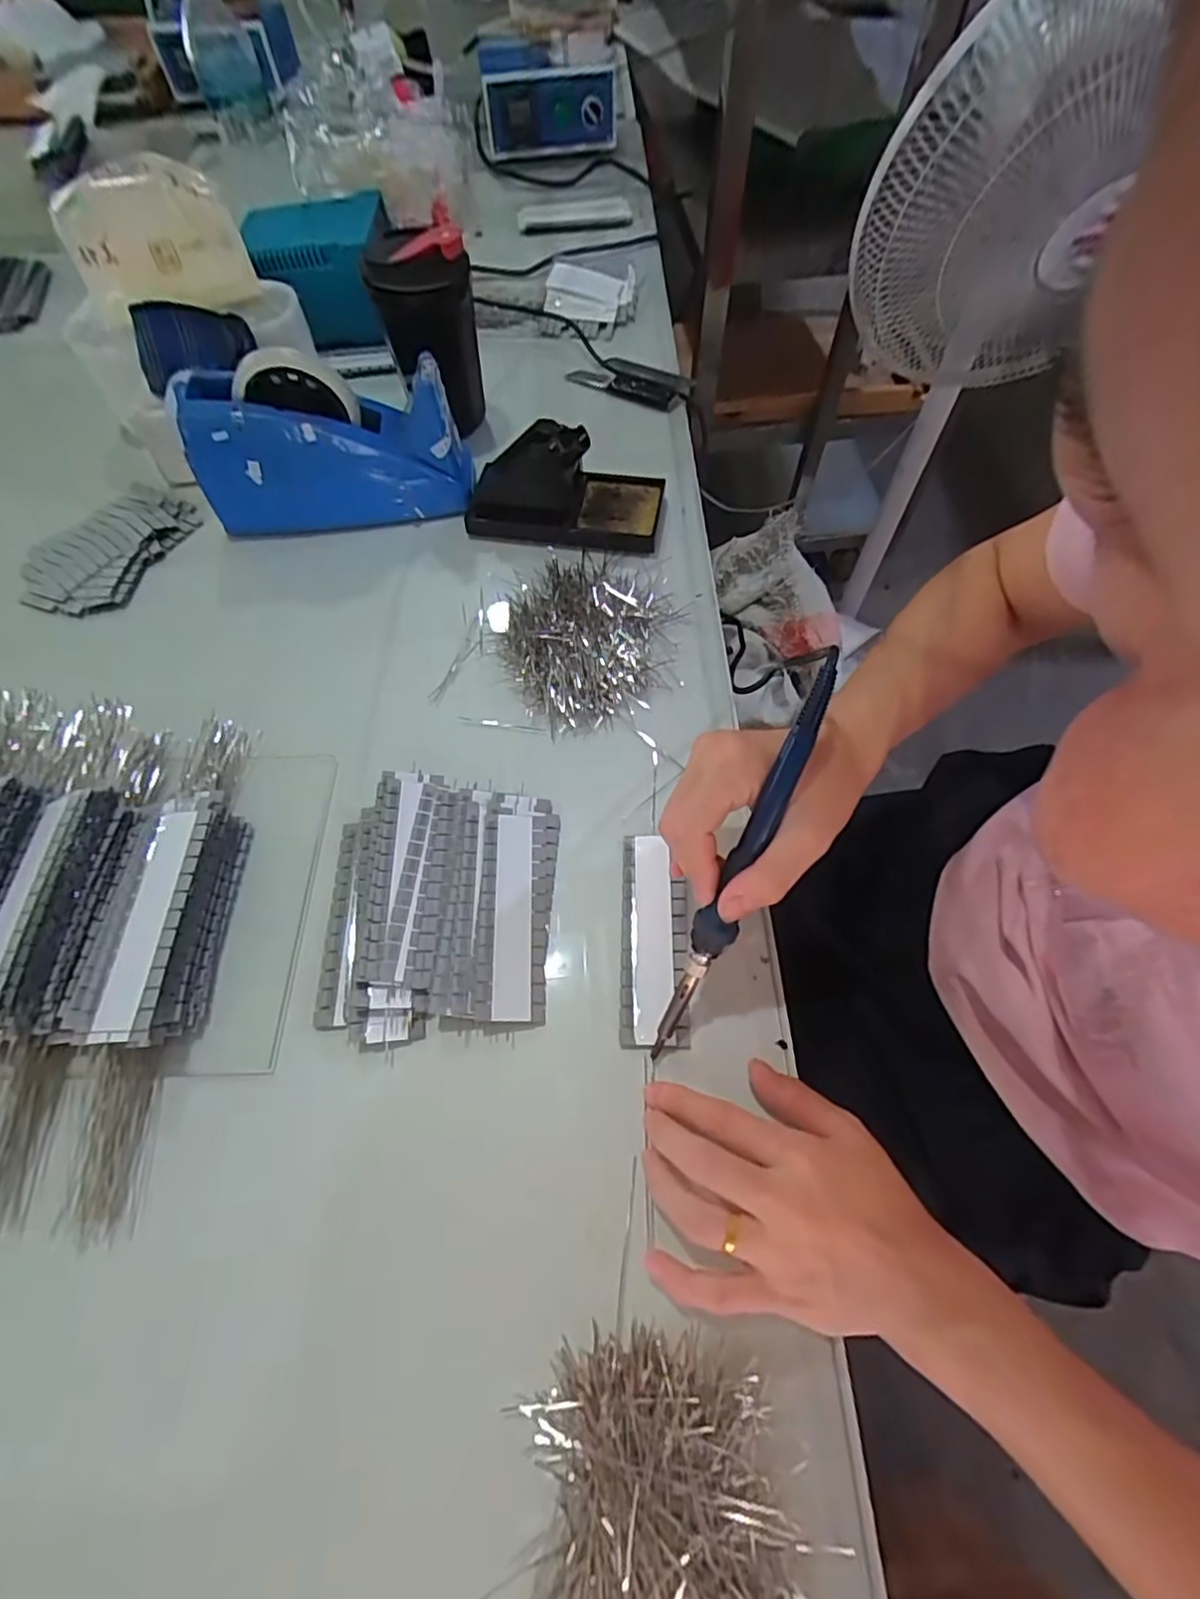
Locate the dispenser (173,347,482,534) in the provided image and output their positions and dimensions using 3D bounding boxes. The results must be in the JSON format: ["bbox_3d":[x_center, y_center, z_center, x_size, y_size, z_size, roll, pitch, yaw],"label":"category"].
[{"bbox_3d":[-0.217,-0.288,0.526,0.208,0.115,0.065,-7,61,-3],"label":"dispenser"}]

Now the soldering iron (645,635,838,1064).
[{"bbox_3d":[0.067,0.037,0.317,0.019,0.017,0.224,23,105,13],"label":"soldering iron"}]

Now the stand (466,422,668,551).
[{"bbox_3d":[-0.030,-0.259,0.528,0.158,0.071,0.072,4,61,3],"label":"stand"}]

